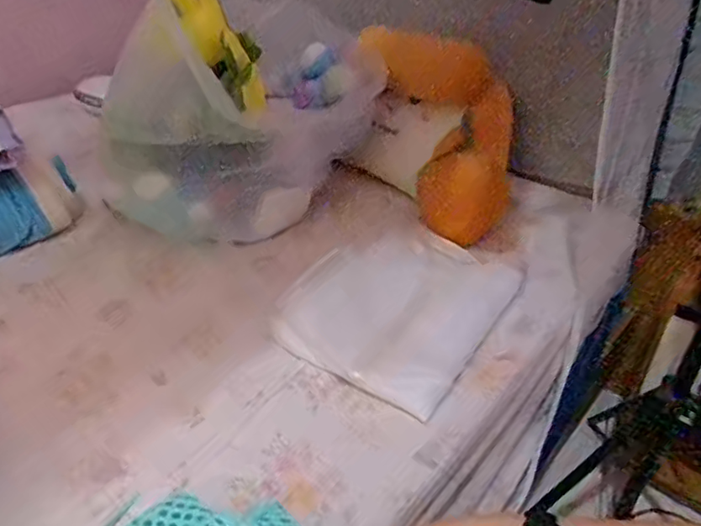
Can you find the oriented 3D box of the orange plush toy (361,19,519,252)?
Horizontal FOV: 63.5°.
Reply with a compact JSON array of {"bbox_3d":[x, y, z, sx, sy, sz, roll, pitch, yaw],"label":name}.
[{"bbox_3d":[0.171,-0.218,1.033,0.106,0.375,0.290,-23,41,-32],"label":"orange plush toy"}]

